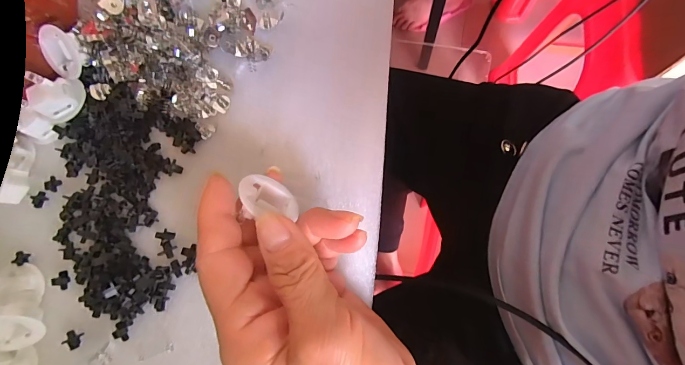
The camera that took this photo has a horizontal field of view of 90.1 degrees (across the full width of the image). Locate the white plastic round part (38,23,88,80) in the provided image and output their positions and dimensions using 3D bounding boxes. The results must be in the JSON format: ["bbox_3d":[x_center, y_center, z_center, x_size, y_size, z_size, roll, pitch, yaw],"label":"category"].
[{"bbox_3d":[-0.182,-0.084,0.224,0.026,0.008,0.031,-16,115,19],"label":"white plastic round part"}]

